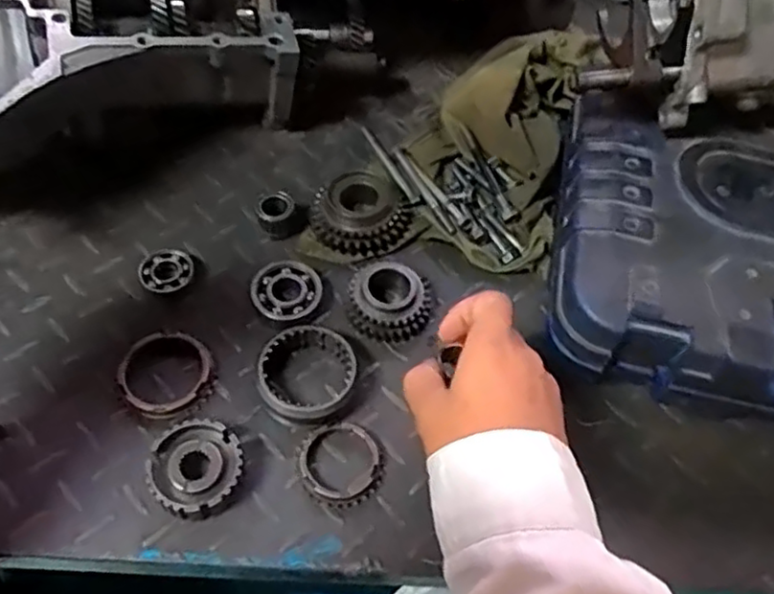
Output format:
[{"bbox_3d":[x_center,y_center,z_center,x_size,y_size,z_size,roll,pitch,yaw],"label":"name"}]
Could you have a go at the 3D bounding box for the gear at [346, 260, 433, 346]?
[{"bbox_3d":[0.003,0.002,0.491,0.061,0.026,0.054,3,57,-2],"label":"gear"}]

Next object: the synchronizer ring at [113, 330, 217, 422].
[{"bbox_3d":[-0.151,0.055,0.458,0.064,0.013,0.064,2,57,-3],"label":"synchronizer ring"}]

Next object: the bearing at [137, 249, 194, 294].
[{"bbox_3d":[-0.166,-0.019,0.504,0.039,0.009,0.033,-13,59,-12],"label":"bearing"}]

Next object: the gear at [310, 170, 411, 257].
[{"bbox_3d":[-0.022,-0.066,0.531,0.072,0.027,0.063,-10,59,-10],"label":"gear"}]

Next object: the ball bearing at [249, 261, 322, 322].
[{"bbox_3d":[-0.073,-0.003,0.496,0.050,0.014,0.048,2,57,-3],"label":"ball bearing"}]

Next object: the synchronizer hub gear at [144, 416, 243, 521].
[{"bbox_3d":[-0.119,0.107,0.420,0.055,0.026,0.055,-9,59,-10],"label":"synchronizer hub gear"}]

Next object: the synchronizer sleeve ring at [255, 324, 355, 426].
[{"bbox_3d":[-0.055,0.053,0.458,0.065,0.026,0.068,2,57,-3],"label":"synchronizer sleeve ring"}]

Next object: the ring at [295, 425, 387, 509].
[{"bbox_3d":[-0.029,0.107,0.434,0.055,0.014,0.054,2,57,-3],"label":"ring"}]

